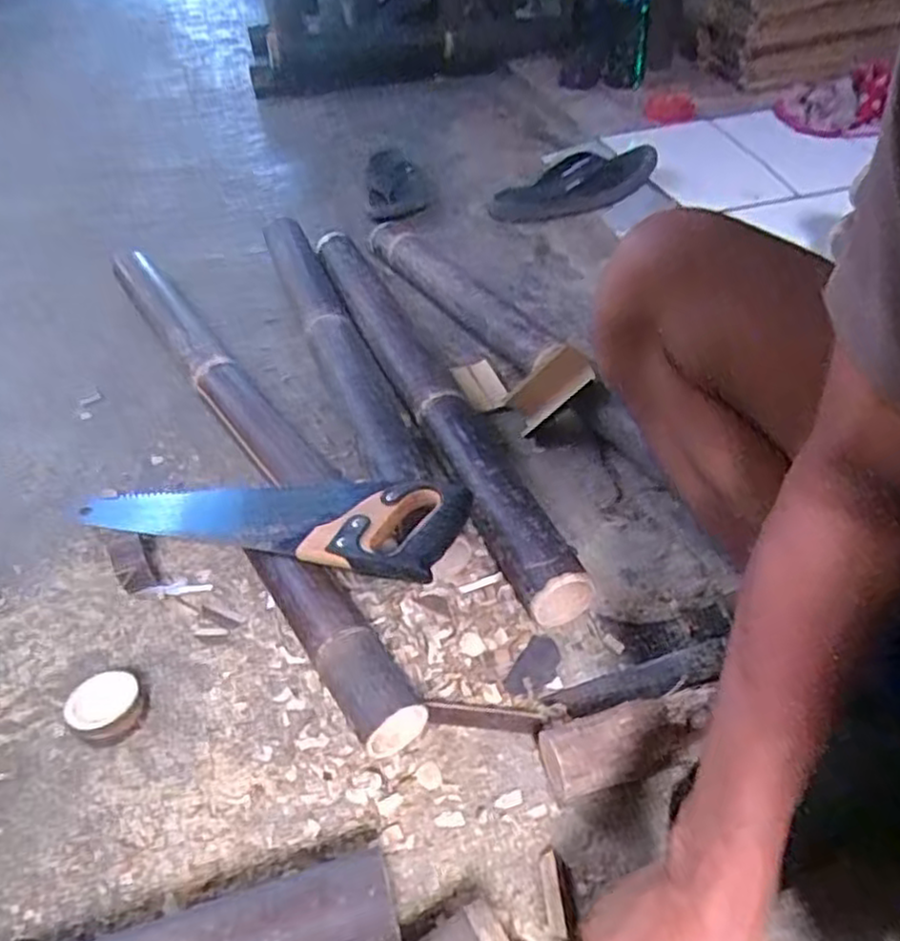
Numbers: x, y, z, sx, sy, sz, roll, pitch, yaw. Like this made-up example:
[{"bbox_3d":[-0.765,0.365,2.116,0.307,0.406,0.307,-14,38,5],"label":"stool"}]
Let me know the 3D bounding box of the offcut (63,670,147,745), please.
[{"bbox_3d":[-0.307,0.210,0.646,0.062,0.033,0.065,-2,46,2],"label":"offcut"}]

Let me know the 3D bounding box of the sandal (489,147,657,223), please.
[{"bbox_3d":[0.209,-0.492,1.258,0.277,0.090,0.142,-17,47,-12],"label":"sandal"}]

